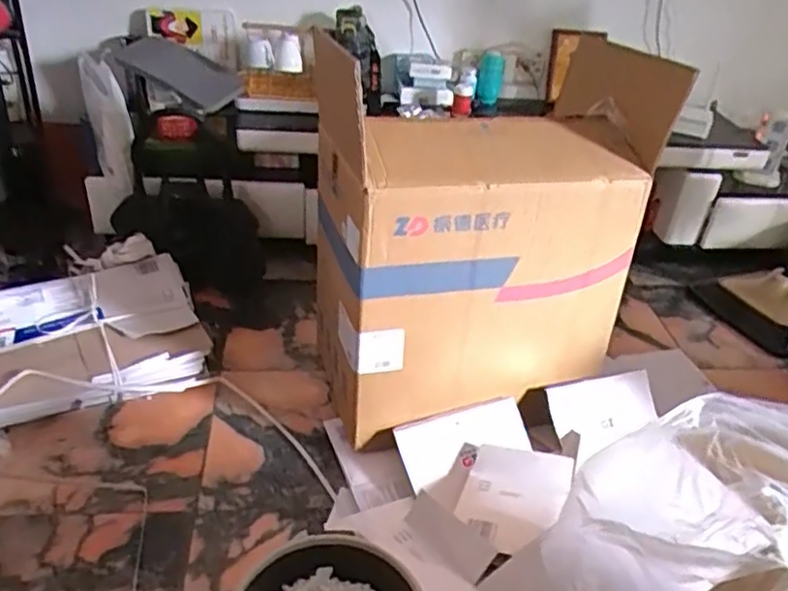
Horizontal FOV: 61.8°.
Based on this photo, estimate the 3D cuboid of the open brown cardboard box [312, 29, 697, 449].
[{"bbox_3d":[0.170,-0.135,1.394,0.649,0.635,0.474,-4,35,-15],"label":"open brown cardboard box"}]

